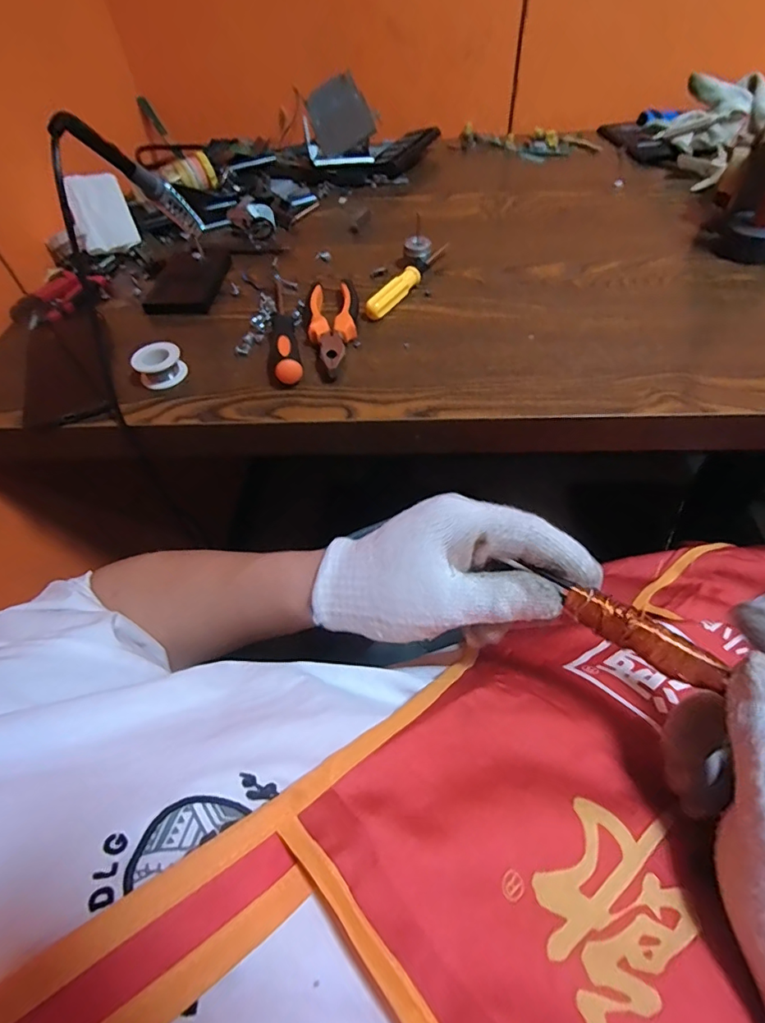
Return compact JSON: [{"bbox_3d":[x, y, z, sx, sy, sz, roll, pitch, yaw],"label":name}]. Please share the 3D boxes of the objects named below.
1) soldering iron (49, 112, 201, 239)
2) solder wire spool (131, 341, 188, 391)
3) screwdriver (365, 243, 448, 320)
[{"bbox_3d":[-0.232,-0.315,0.462,0.022,0.028,0.238,0,12,5],"label":"soldering iron"},{"bbox_3d":[-0.213,-0.140,0.458,0.043,0.028,0.043,-26,55,-14],"label":"solder wire spool"},{"bbox_3d":[0.031,-0.255,0.524,0.020,0.024,0.164,24,59,22],"label":"screwdriver"}]

